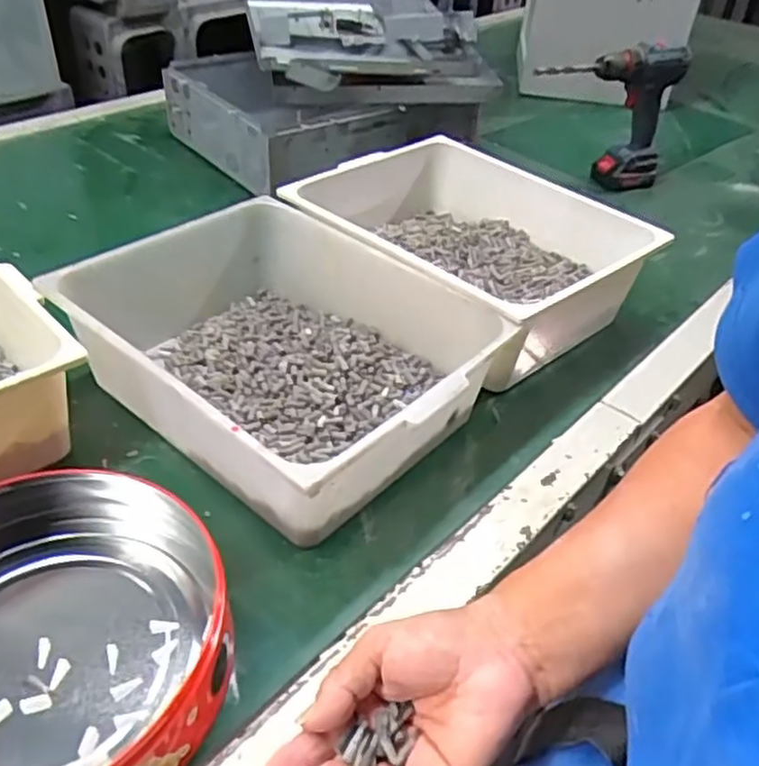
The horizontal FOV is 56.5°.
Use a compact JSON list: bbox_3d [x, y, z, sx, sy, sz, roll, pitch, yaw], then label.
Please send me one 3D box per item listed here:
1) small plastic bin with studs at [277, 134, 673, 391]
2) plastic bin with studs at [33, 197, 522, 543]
[{"bbox_3d":[0.105,-0.154,0.835,0.287,0.125,0.355,-28,49,-32],"label":"small plastic bin with studs"},{"bbox_3d":[-0.090,-0.029,0.671,0.360,0.119,0.277,32,47,32],"label":"plastic bin with studs"}]

